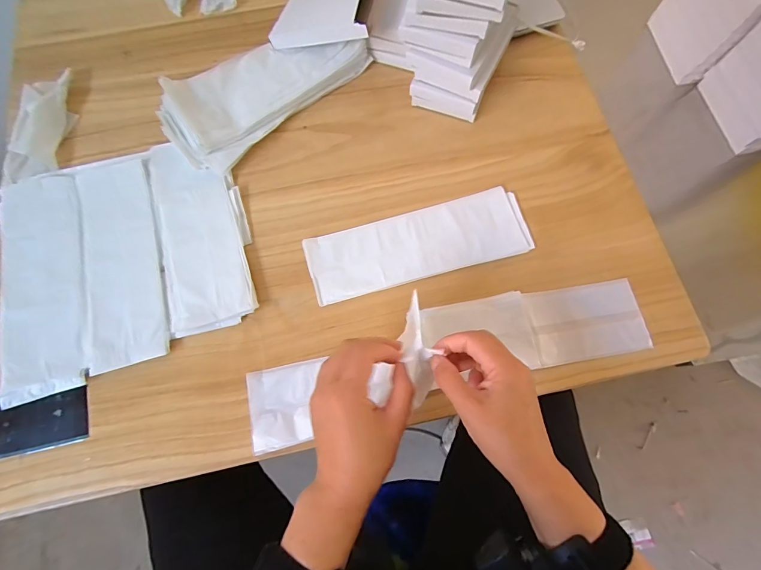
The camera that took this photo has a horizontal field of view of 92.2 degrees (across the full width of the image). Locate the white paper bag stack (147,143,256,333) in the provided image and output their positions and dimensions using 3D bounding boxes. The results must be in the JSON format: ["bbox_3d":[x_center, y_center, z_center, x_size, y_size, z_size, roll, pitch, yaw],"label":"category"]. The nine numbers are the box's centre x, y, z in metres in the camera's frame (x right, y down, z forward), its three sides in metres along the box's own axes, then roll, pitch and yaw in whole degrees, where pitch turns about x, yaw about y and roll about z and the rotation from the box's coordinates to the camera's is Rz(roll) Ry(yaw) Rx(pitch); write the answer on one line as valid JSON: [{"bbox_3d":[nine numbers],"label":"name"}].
[{"bbox_3d":[-0.212,-0.065,0.435,0.101,0.015,0.237,-15,73,-4],"label":"white paper bag stack"}]

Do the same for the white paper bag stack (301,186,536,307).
[{"bbox_3d":[0.045,-0.048,0.429,0.255,0.010,0.083,-15,73,-4],"label":"white paper bag stack"}]

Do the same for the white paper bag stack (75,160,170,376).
[{"bbox_3d":[-0.304,-0.031,0.428,0.085,0.010,0.250,-16,73,-5],"label":"white paper bag stack"}]

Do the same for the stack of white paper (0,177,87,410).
[{"bbox_3d":[-0.393,-0.006,0.422,0.095,0.006,0.267,-16,73,-4],"label":"stack of white paper"}]

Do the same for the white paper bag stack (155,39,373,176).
[{"bbox_3d":[-0.152,-0.255,0.471,0.259,0.046,0.110,-44,77,-12],"label":"white paper bag stack"}]

